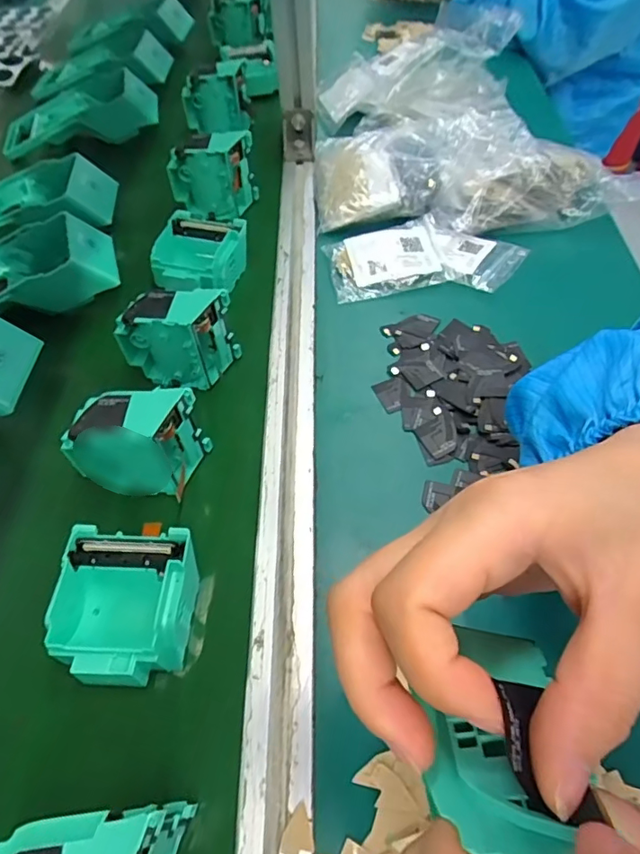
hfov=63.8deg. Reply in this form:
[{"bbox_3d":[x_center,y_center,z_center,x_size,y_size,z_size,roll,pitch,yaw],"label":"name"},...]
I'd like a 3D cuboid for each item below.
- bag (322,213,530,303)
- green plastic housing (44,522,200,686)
[{"bbox_3d":[0.099,-0.160,0.477,0.177,0.015,0.083,-5,59,1],"label":"bag"},{"bbox_3d":[-0.115,0.104,0.304,0.076,0.035,0.083,3,59,6],"label":"green plastic housing"}]

